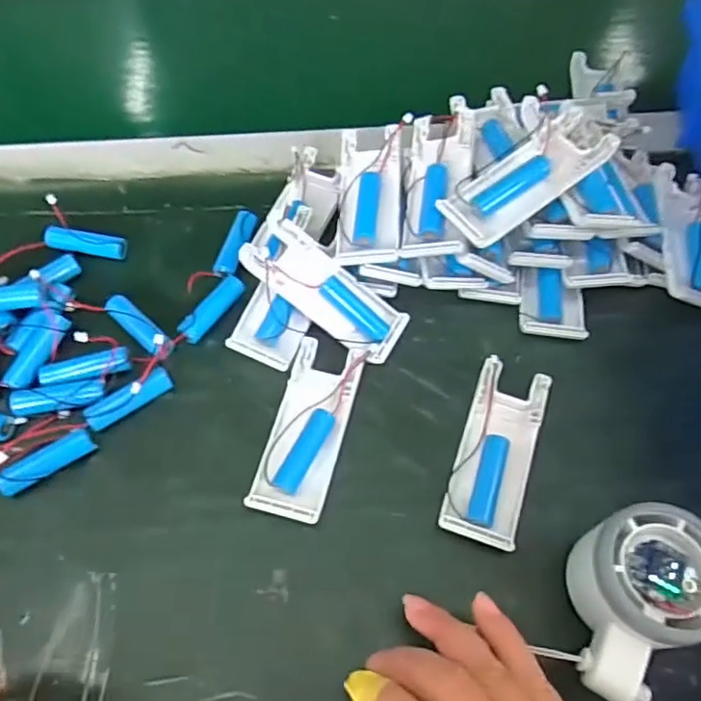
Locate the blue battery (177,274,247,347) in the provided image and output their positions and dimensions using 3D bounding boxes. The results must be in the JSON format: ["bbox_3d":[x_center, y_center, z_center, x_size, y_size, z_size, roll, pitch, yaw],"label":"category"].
[{"bbox_3d":[-0.087,-0.026,0.374,0.014,0.014,0.051,34,65,15],"label":"blue battery"}]

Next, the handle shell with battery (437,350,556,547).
[{"bbox_3d":[0.082,0.056,0.333,0.040,0.014,0.102,19,62,7],"label":"handle shell with battery"}]

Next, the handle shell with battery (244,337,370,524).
[{"bbox_3d":[-0.023,0.043,0.338,0.040,0.011,0.103,14,61,5],"label":"handle shell with battery"}]

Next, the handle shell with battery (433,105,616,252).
[{"bbox_3d":[0.103,-0.101,0.350,0.103,0.014,0.042,-37,68,-5],"label":"handle shell with battery"}]

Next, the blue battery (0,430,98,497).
[{"bbox_3d":[-0.164,0.061,0.325,0.049,0.012,0.013,-30,67,-18],"label":"blue battery"}]

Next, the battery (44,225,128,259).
[{"bbox_3d":[-0.172,-0.070,0.390,0.049,0.010,0.012,8,60,-16],"label":"battery"}]

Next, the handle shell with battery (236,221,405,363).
[{"bbox_3d":[-0.015,-0.036,0.363,0.103,0.015,0.042,36,63,-10],"label":"handle shell with battery"}]

